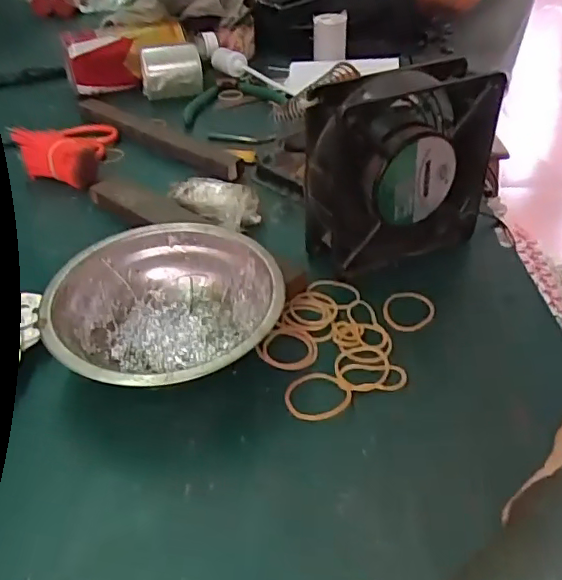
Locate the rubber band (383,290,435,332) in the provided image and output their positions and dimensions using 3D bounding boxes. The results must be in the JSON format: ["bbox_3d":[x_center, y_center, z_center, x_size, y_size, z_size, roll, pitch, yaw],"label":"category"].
[{"bbox_3d":[0.080,0.012,0.354,0.032,0.004,0.037,2,38,4],"label":"rubber band"}]

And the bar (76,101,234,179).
[{"bbox_3d":[-0.124,-0.151,0.543,0.219,0.014,0.020,30,47,33],"label":"bar"}]

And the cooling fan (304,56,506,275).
[{"bbox_3d":[0.077,-0.080,0.375,0.120,0.118,0.045,-18,41,-21],"label":"cooling fan"}]

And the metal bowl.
[{"bbox_3d":[-0.062,0.015,0.321,0.119,0.041,0.124,0,38,0],"label":"metal bowl"}]

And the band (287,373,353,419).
[{"bbox_3d":[0.019,0.056,0.300,0.033,0.004,0.033,0,38,0],"label":"band"}]

